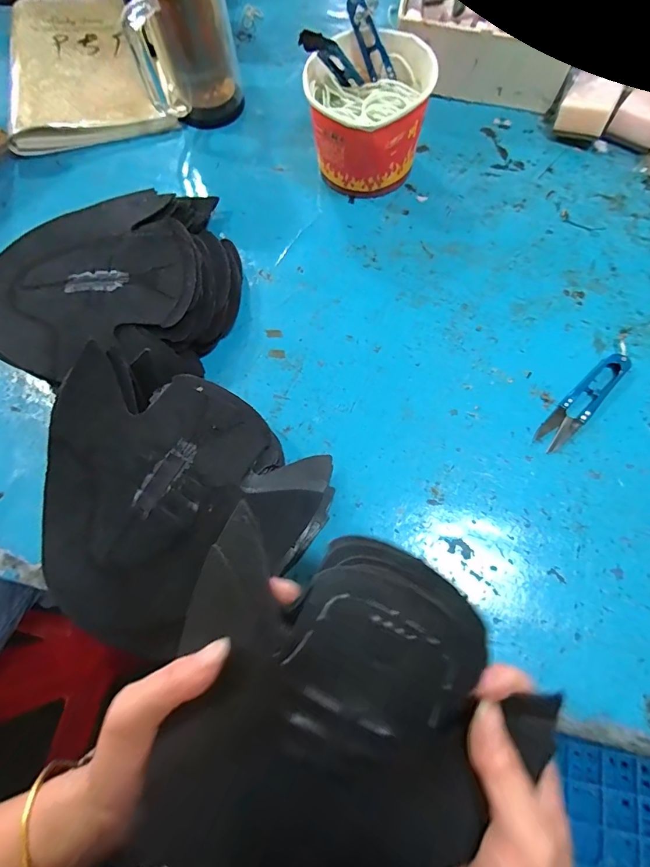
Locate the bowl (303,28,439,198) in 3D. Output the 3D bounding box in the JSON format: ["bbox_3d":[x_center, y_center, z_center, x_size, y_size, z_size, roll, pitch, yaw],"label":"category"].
[{"bbox_3d":[0.040,-0.296,0.400,0.112,0.082,0.124,12,72,6],"label":"bowl"}]

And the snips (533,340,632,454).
[{"bbox_3d":[0.212,-0.030,0.340,0.114,0.007,0.023,-43,75,-11],"label":"snips"}]

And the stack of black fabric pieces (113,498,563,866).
[{"bbox_3d":[0.010,0.153,0.215,0.181,0.028,0.188,17,94,0],"label":"stack of black fabric pieces"}]

